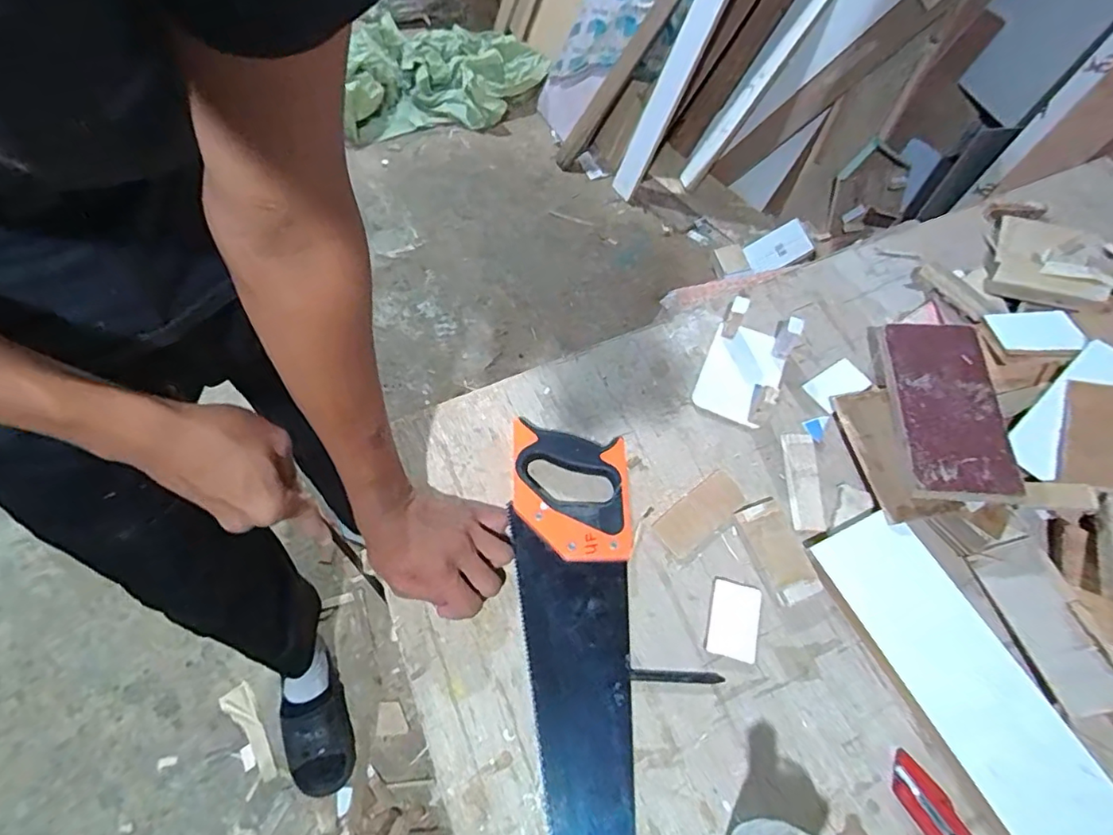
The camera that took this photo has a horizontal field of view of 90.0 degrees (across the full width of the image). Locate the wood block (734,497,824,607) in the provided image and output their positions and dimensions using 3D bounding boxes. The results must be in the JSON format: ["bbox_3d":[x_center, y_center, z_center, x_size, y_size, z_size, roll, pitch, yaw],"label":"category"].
[{"bbox_3d":[0.206,0.124,0.523,0.044,0.012,0.095,-12,63,-10],"label":"wood block"}]

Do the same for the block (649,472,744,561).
[{"bbox_3d":[0.140,0.094,0.544,0.092,0.011,0.043,-32,68,-19],"label":"block"}]

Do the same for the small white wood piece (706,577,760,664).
[{"bbox_3d":[0.161,0.181,0.501,0.043,0.007,0.065,16,62,5],"label":"small white wood piece"}]

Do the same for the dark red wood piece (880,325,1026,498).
[{"bbox_3d":[0.387,-0.017,0.555,0.093,0.022,0.198,7,62,1],"label":"dark red wood piece"}]

